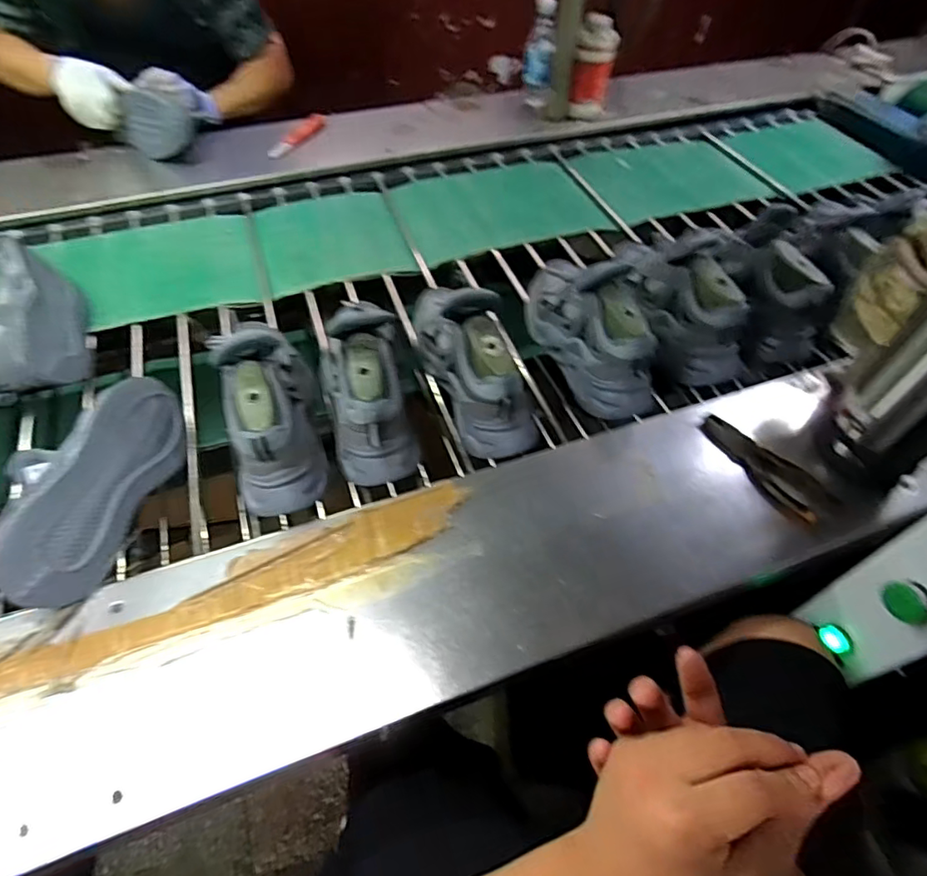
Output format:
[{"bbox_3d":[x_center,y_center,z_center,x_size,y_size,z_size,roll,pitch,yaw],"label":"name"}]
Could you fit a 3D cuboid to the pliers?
[{"bbox_3d":[0.377,0.033,0.692,0.056,0.017,0.174,-27,57,-22],"label":"pliers"}]

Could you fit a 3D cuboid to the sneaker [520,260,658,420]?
[{"bbox_3d":[0.178,-0.181,0.790,0.098,0.153,0.296,-14,53,-13],"label":"sneaker"}]

